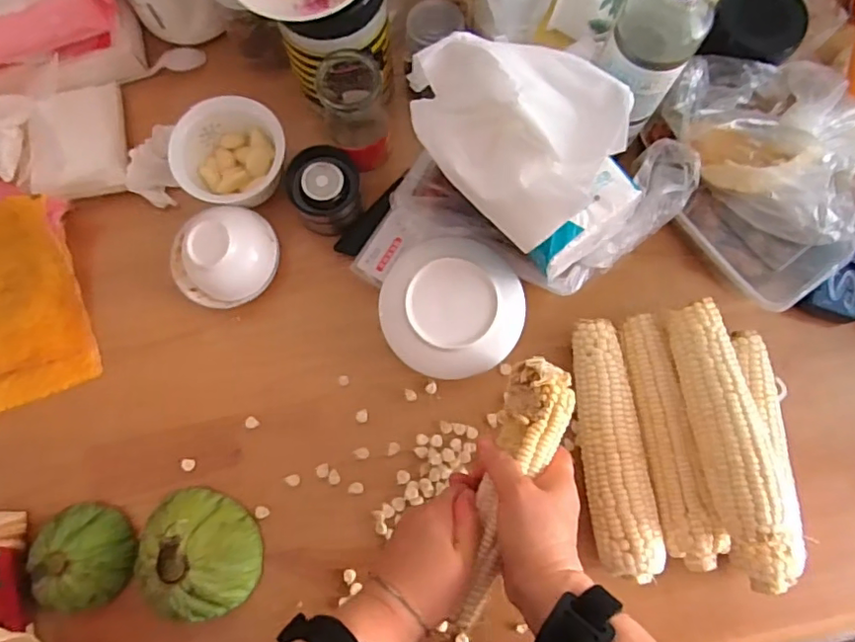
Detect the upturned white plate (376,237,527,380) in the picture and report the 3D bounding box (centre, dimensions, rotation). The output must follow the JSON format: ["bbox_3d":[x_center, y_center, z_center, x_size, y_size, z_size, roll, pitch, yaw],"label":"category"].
[{"bbox_3d":[0.021,-0.013,0.479,0.118,0.017,0.117,0,78,0],"label":"upturned white plate"}]

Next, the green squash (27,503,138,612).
[{"bbox_3d":[-0.287,0.196,0.475,0.068,0.054,0.082,-16,79,-3],"label":"green squash"}]

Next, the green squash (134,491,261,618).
[{"bbox_3d":[-0.193,0.190,0.465,0.105,0.062,0.087,38,81,7],"label":"green squash"}]

